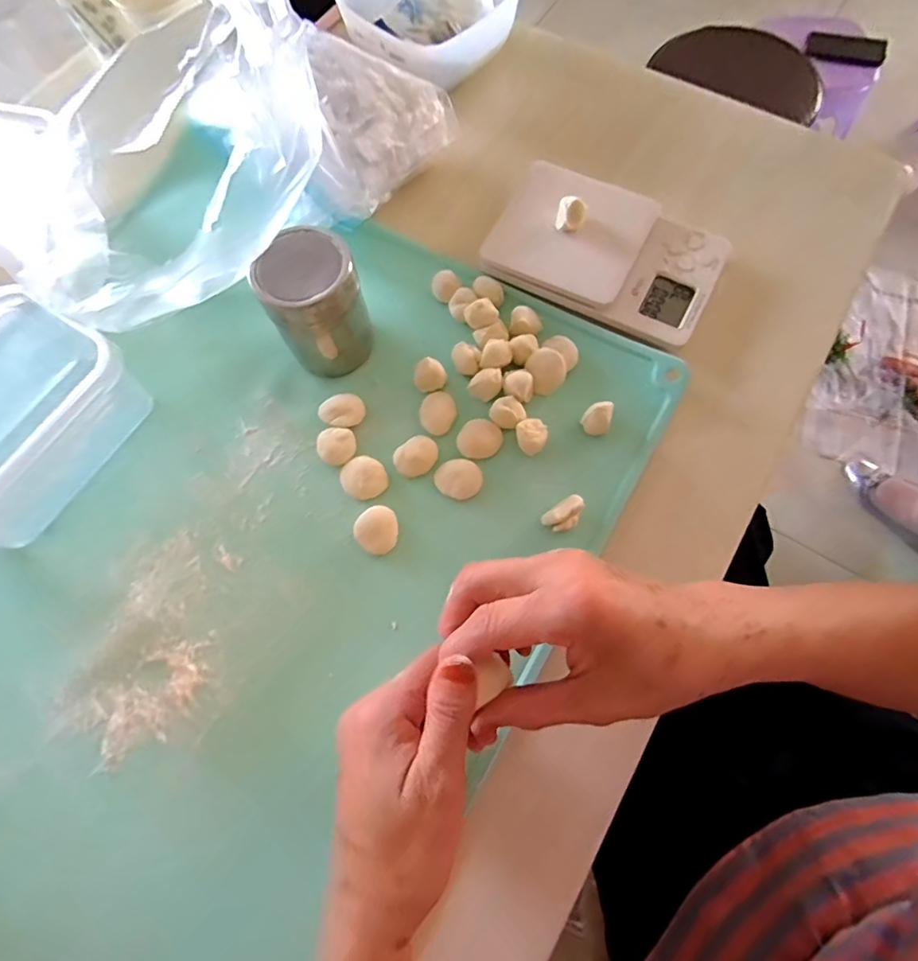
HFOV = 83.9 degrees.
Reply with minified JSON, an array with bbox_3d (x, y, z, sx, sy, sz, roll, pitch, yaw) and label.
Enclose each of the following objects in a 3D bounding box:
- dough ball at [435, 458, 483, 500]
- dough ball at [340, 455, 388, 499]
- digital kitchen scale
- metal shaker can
[{"bbox_3d":[0.000,-0.001,0.369,0.033,0.008,0.028,5,72,3],"label":"dough ball"},{"bbox_3d":[-0.069,-0.002,0.371,0.032,0.008,0.032,-1,72,2],"label":"dough ball"},{"bbox_3d":[0.117,-0.185,0.401,0.175,0.022,0.110,28,75,10],"label":"digital kitchen scale"},{"bbox_3d":[-0.101,-0.126,0.361,0.063,0.084,0.069,-1,72,2],"label":"metal shaker can"}]

